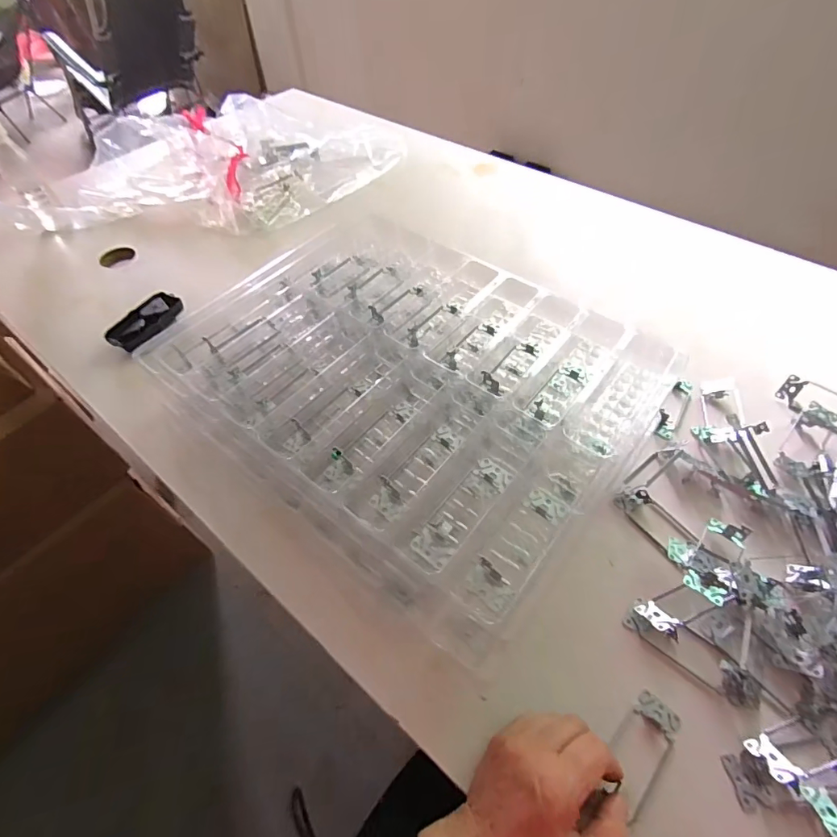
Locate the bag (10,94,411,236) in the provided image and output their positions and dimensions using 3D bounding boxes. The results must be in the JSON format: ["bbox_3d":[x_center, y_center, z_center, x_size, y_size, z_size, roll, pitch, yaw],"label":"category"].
[{"bbox_3d":[-0.364,-0.529,0.894,0.658,0.107,0.402,-5,54,-3],"label":"bag"}]

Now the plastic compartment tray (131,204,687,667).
[{"bbox_3d":[-0.021,-0.044,0.505,0.482,0.112,0.361,32,61,22],"label":"plastic compartment tray"}]

